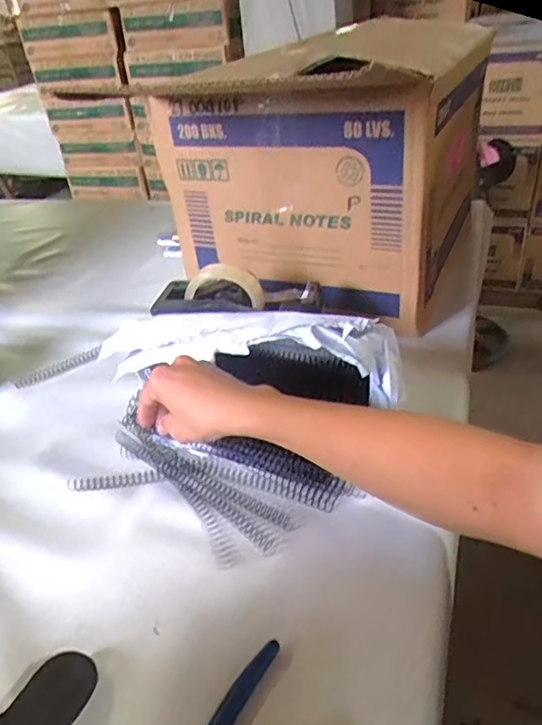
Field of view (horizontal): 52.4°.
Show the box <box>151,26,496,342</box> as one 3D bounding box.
[{"bbox_3d":[0.109,-0.288,0.771,0.351,0.294,0.399,14,40,28],"label":"box"}]

